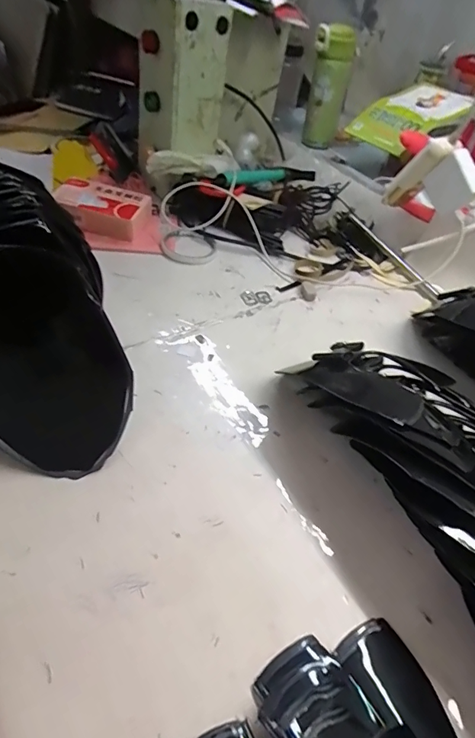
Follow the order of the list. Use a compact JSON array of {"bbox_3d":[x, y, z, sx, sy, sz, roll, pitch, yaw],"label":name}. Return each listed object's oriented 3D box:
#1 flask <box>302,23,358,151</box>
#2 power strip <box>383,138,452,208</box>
[{"bbox_3d":[0.180,-0.558,0.886,0.076,0.197,0.055,18,46,8],"label":"flask"},{"bbox_3d":[0.266,-0.293,0.668,0.020,0.126,0.032,-34,85,-32],"label":"power strip"}]

